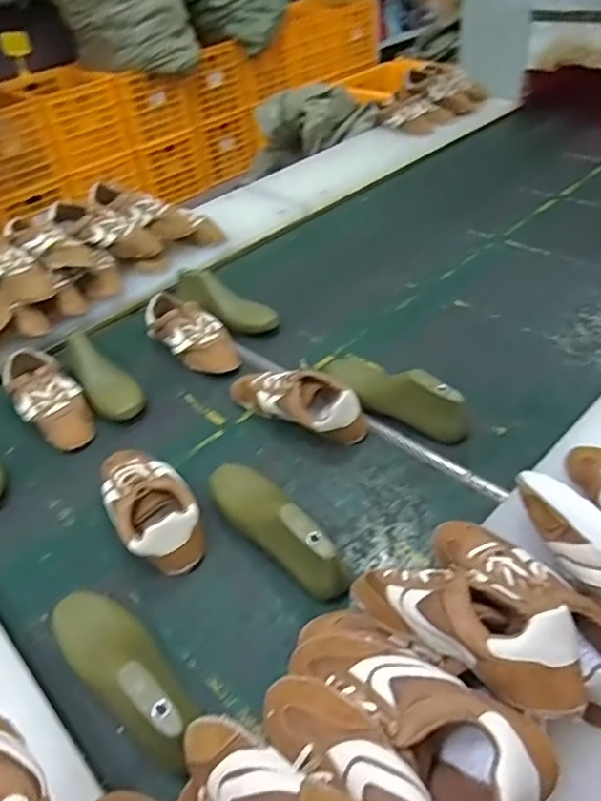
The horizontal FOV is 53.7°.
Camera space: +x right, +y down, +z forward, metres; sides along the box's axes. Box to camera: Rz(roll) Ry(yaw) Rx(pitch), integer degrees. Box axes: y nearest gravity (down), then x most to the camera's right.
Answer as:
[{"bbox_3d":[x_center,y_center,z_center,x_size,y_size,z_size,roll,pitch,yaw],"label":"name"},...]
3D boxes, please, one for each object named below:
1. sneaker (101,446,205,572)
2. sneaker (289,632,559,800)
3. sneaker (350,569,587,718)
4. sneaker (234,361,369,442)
[{"bbox_3d":[-0.209,0.135,0.812,0.102,0.076,0.227,-27,45,-21],"label":"sneaker"},{"bbox_3d":[0.089,0.257,0.504,0.238,0.077,0.090,17,46,43],"label":"sneaker"},{"bbox_3d":[0.136,0.190,0.541,0.079,0.079,0.236,-39,32,-30],"label":"sneaker"},{"bbox_3d":[-0.009,-0.006,0.928,0.240,0.073,0.088,21,49,29],"label":"sneaker"}]

